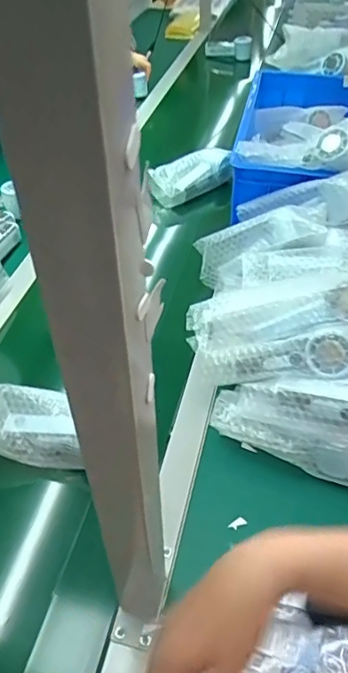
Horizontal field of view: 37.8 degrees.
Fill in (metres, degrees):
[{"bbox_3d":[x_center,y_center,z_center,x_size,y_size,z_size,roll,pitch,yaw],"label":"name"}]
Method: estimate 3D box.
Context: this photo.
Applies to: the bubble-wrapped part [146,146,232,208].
[{"bbox_3d":[0.036,-0.339,1.078,0.185,0.069,0.068,-24,50,-25],"label":"bubble-wrapped part"}]

